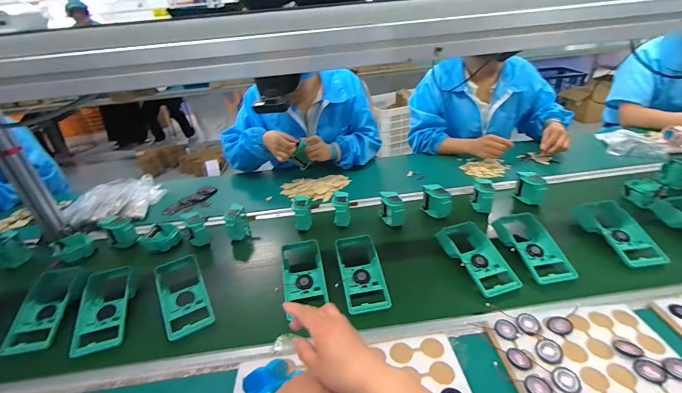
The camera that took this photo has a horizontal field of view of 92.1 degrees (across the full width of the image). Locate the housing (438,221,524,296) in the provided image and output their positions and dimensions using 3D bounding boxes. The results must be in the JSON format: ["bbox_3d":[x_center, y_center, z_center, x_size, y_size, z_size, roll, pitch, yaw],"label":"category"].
[{"bbox_3d":[0.281,0.124,0.679,0.094,0.044,0.179,-12,31,-15],"label":"housing"}]

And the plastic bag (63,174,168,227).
[{"bbox_3d":[-0.651,0.013,0.975,0.270,0.087,0.185,-27,39,-36],"label":"plastic bag"}]

